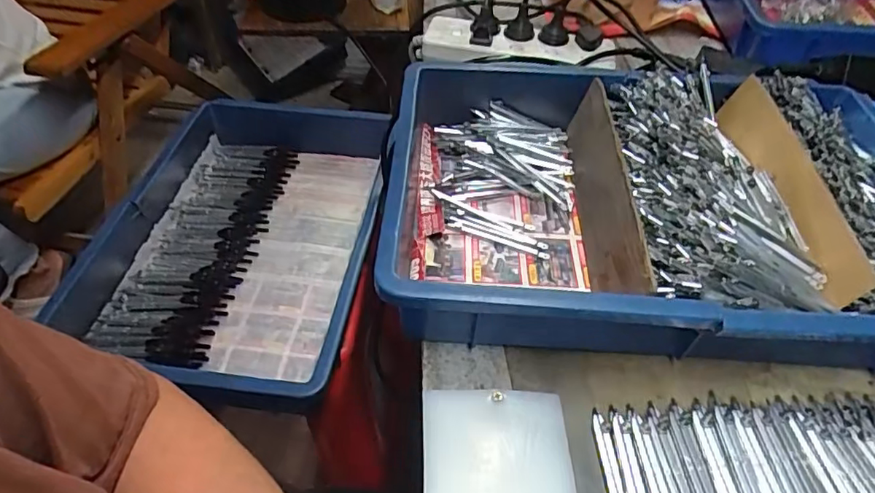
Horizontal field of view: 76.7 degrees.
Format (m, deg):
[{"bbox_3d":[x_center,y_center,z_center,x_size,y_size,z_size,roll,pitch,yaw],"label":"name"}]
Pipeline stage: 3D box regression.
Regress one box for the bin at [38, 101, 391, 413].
[{"bbox_3d":[-0.220,-0.014,0.654,0.290,0.078,0.410,6,48,4],"label":"bin"}]

